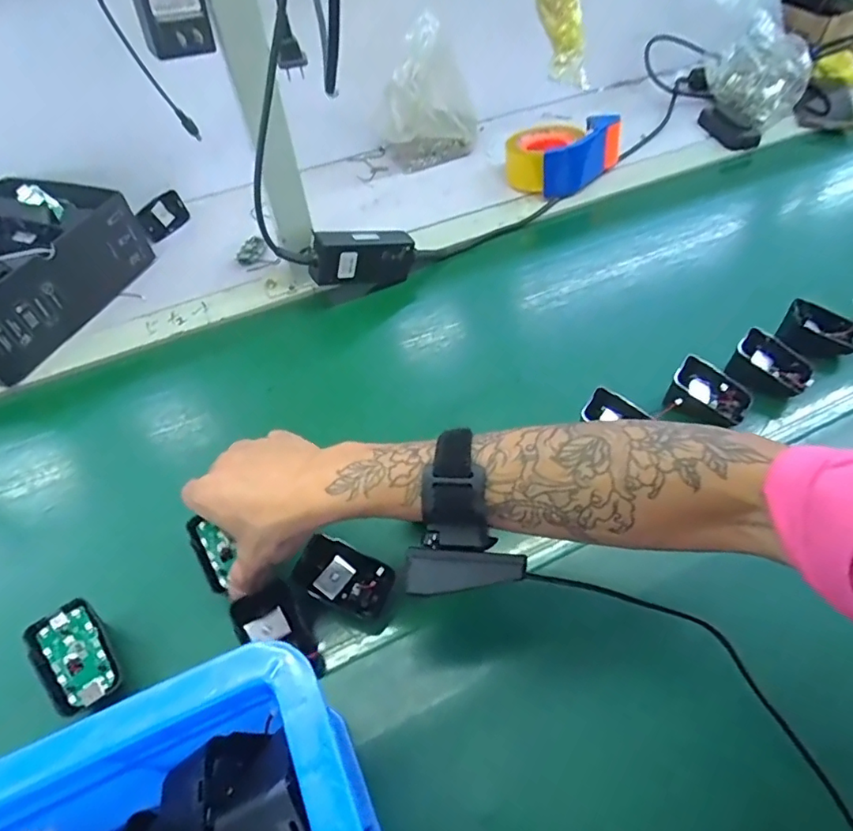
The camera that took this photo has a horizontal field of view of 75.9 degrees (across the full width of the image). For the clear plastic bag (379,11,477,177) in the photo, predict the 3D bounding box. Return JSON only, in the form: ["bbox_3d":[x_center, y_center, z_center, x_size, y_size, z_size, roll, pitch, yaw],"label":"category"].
[{"bbox_3d":[0.005,-0.430,0.746,0.137,0.163,0.089,-4,51,0],"label":"clear plastic bag"}]

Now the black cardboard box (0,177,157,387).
[{"bbox_3d":[-0.463,-0.165,0.612,0.185,0.090,0.254,13,53,14],"label":"black cardboard box"}]

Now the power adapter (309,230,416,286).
[{"bbox_3d":[-0.069,-0.174,0.605,0.118,0.055,0.025,-10,48,-32],"label":"power adapter"}]

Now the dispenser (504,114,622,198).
[{"bbox_3d":[0.179,-0.356,0.738,0.121,0.057,0.126,29,58,24],"label":"dispenser"}]

